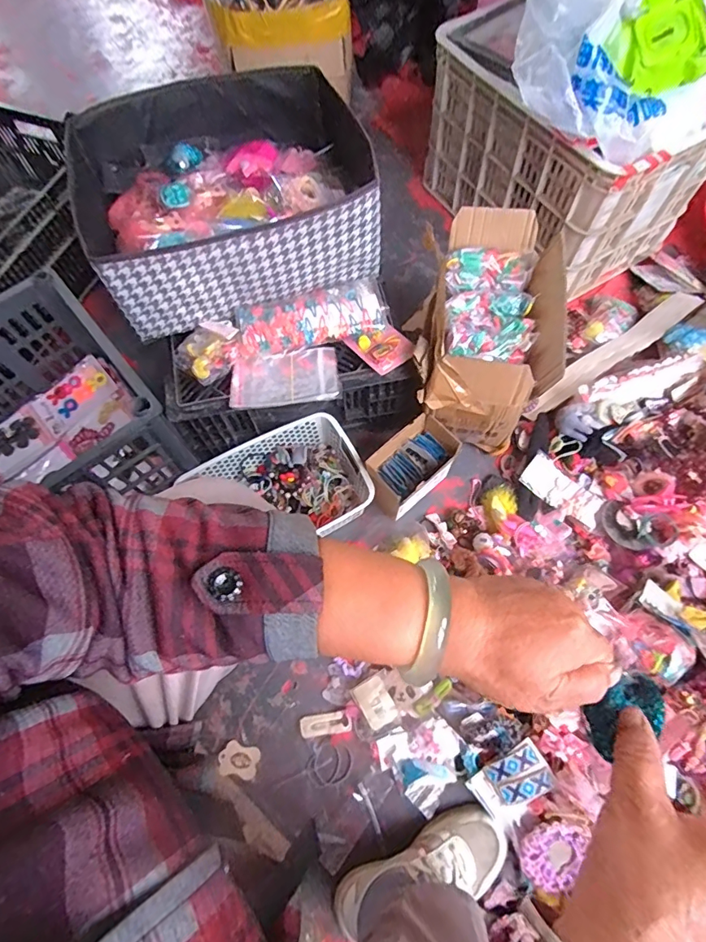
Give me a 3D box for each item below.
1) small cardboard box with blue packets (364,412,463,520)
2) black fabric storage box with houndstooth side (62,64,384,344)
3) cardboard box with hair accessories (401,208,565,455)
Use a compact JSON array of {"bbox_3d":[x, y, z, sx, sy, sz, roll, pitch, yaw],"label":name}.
[{"bbox_3d":[0.099,-0.001,0.801,0.162,0.115,0.092,-39,71,-13],"label":"small cardboard box with blue packets"},{"bbox_3d":[-0.196,-0.432,0.741,0.450,0.152,0.359,-17,68,-5],"label":"black fabric storage box with houndstooth side"},{"bbox_3d":[0.211,-0.233,0.798,0.205,0.209,0.323,4,68,4],"label":"cardboard box with hair accessories"}]

